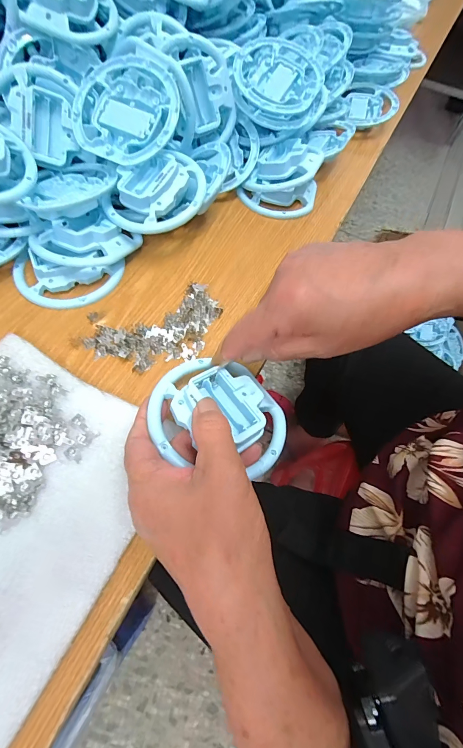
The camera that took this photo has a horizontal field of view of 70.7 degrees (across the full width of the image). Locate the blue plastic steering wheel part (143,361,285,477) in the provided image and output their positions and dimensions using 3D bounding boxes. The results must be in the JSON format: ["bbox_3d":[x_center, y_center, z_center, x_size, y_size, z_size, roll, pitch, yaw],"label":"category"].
[{"bbox_3d":[-0.010,0.032,0.241,0.101,0.028,0.085,29,64,11],"label":"blue plastic steering wheel part"}]

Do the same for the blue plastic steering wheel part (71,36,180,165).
[{"bbox_3d":[-0.100,-0.250,0.320,0.103,0.028,0.102,-2,89,7],"label":"blue plastic steering wheel part"}]

